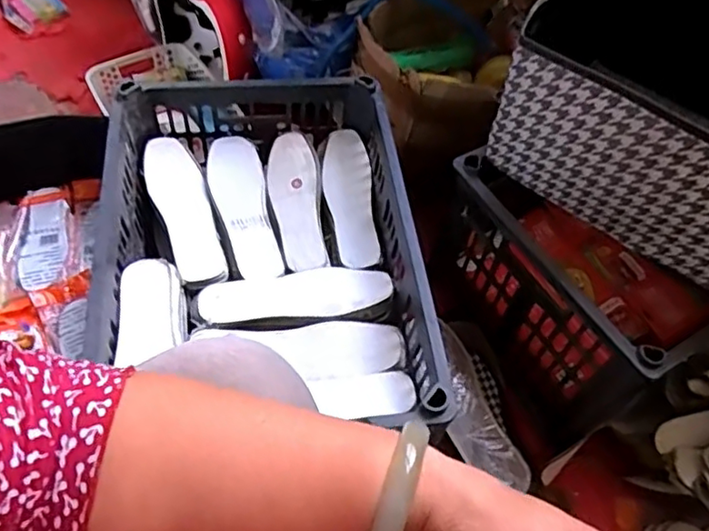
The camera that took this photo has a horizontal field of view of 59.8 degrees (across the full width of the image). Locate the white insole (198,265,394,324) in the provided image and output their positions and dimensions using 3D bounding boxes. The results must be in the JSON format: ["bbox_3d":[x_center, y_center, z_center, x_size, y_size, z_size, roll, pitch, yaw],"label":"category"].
[{"bbox_3d":[-0.069,0.030,0.727,0.218,0.020,0.071,-3,57,-6],"label":"white insole"}]

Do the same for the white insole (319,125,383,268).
[{"bbox_3d":[-0.008,-0.094,0.818,0.064,0.023,0.211,-3,56,-5],"label":"white insole"}]

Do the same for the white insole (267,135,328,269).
[{"bbox_3d":[-0.079,-0.087,0.812,0.063,0.023,0.211,-6,57,-7],"label":"white insole"}]

